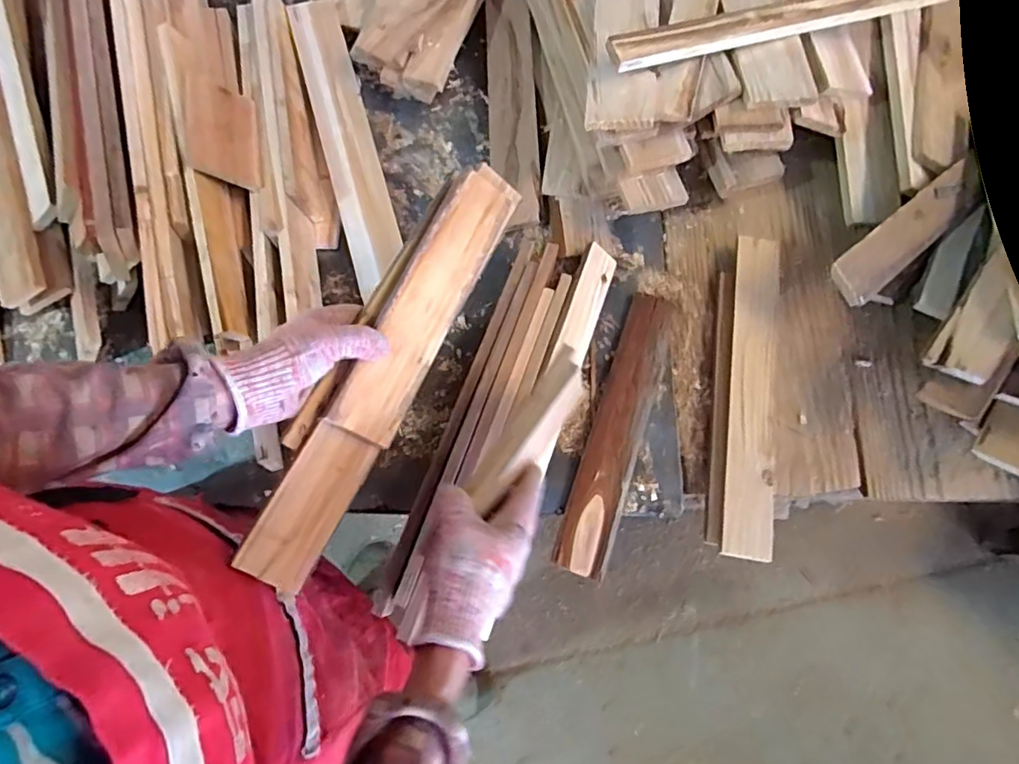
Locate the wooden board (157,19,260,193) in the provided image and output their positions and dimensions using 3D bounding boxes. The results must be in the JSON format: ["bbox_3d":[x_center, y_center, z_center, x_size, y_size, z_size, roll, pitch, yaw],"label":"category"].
[{"bbox_3d":[-0.357,-0.330,0.667,0.088,0.011,0.216,-5,70,-41],"label":"wooden board"}]

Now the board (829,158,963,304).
[{"bbox_3d":[0.470,-0.175,0.649,0.245,0.011,0.057,-36,94,-14],"label":"board"}]

